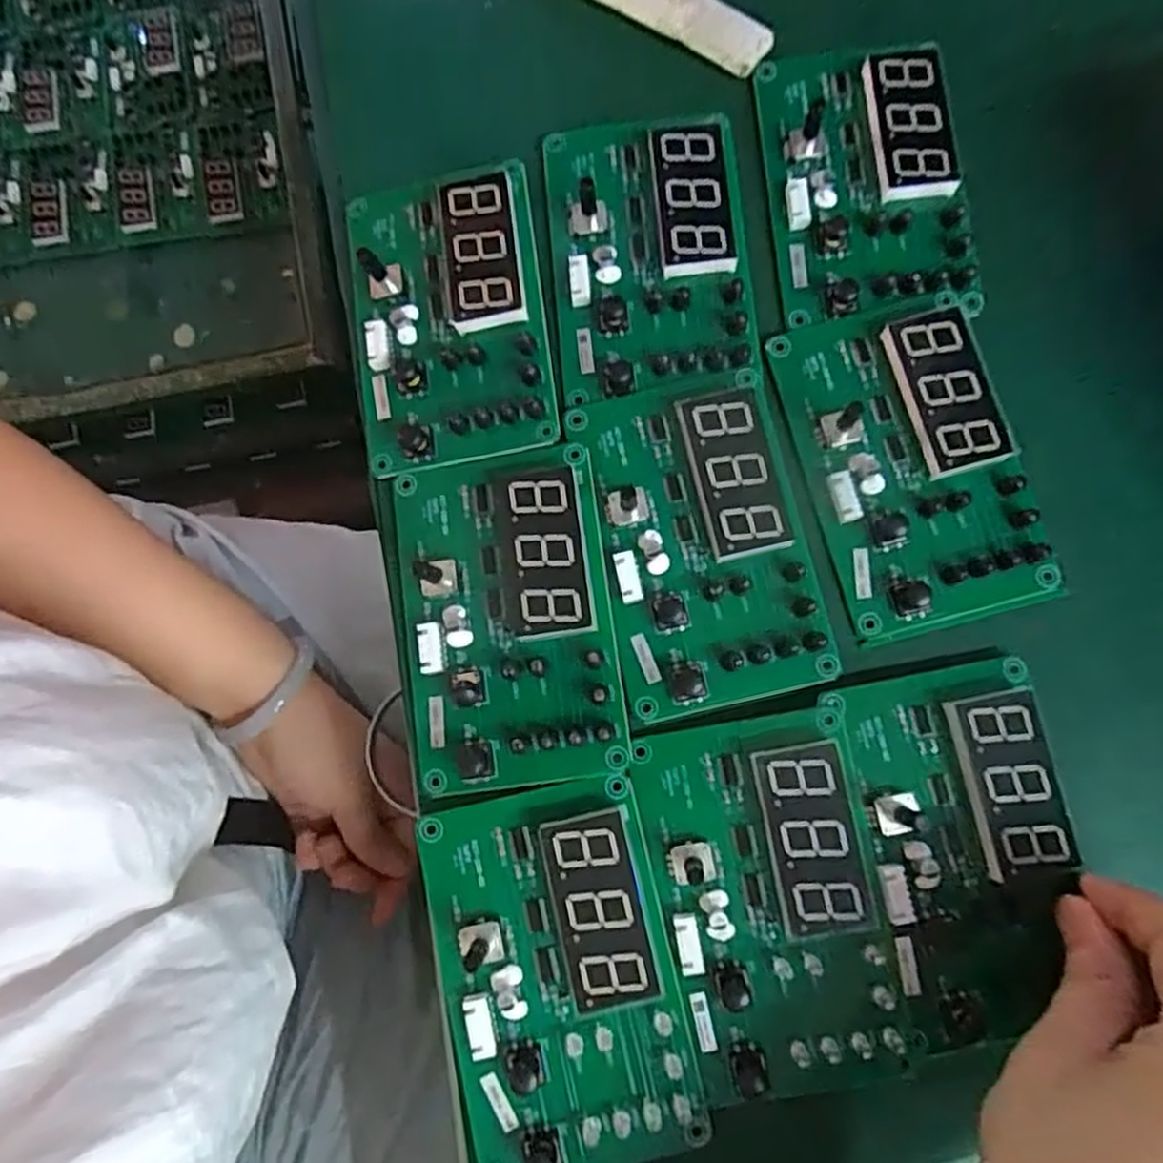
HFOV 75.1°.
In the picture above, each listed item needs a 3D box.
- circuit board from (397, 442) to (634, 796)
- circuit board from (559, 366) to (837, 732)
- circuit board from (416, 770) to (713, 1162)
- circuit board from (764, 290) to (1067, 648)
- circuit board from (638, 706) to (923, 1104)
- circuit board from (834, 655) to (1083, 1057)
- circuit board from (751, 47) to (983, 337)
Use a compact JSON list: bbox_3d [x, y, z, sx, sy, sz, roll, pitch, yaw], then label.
[{"bbox_3d":[-0.027,0.012,0.274,0.074,0.018,0.120,-8,80,-1],"label":"circuit board"},{"bbox_3d":[0.043,-0.015,0.274,0.074,0.010,0.120,-12,80,-2],"label":"circuit board"},{"bbox_3d":[-0.008,0.132,0.249,0.076,0.010,0.119,-13,80,-2],"label":"circuit board"},{"bbox_3d":[0.122,-0.045,0.280,0.074,0.015,0.120,-14,80,-2],"label":"circuit board"},{"bbox_3d":[0.065,0.106,0.251,0.074,0.012,0.120,-11,80,-2],"label":"circuit board"},{"bbox_3d":[0.130,0.090,0.254,0.067,0.010,0.118,-10,80,-2],"label":"circuit board"},{"bbox_3d":[0.110,-0.162,0.299,0.073,0.012,0.116,-6,80,-1],"label":"circuit board"}]

